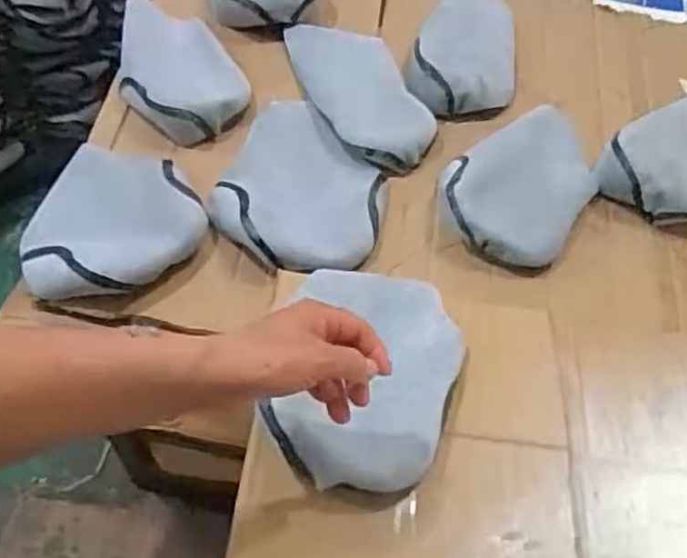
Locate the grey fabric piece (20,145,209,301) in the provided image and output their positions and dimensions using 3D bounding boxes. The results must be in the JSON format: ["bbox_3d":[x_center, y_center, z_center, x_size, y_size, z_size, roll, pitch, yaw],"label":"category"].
[{"bbox_3d":[-0.286,-0.072,0.841,0.205,0.061,0.255,-26,58,-21],"label":"grey fabric piece"}]

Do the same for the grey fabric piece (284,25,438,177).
[{"bbox_3d":[0.015,-0.276,0.978,0.125,0.054,0.300,-19,62,-18],"label":"grey fabric piece"}]

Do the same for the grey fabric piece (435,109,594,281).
[{"bbox_3d":[0.235,-0.132,0.928,0.172,0.054,0.272,31,60,13],"label":"grey fabric piece"}]

